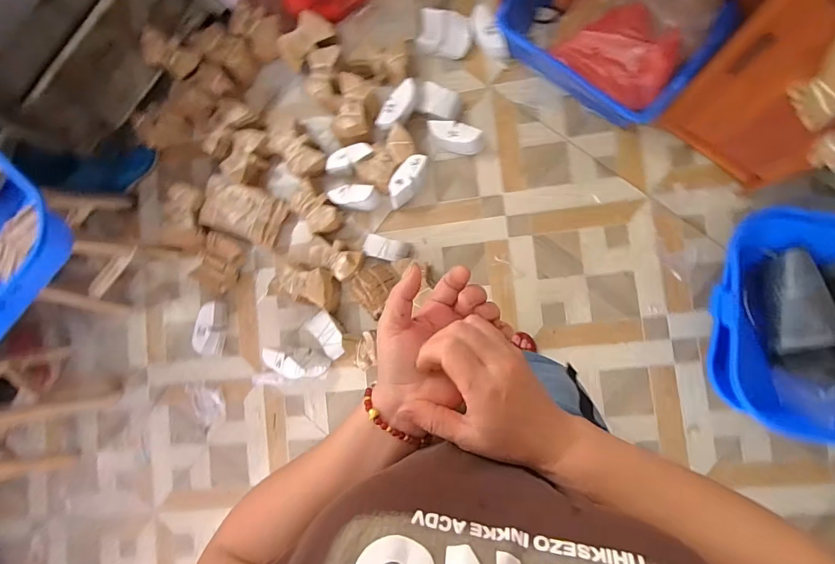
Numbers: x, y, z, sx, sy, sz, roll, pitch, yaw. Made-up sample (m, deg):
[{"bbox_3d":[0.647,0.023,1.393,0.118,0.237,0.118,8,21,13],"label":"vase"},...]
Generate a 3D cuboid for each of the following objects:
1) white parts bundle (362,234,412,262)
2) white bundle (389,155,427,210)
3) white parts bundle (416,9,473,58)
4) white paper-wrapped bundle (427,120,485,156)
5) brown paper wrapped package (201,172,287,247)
[{"bbox_3d":[-0.092,-0.106,1.337,0.150,0.034,0.072,8,88,-11],"label":"white parts bundle"},{"bbox_3d":[-0.038,-0.305,1.303,0.073,0.063,0.192,39,123,9],"label":"white bundle"},{"bbox_3d":[0.082,-0.783,1.345,0.173,0.092,0.110,13,89,10],"label":"white parts bundle"},{"bbox_3d":[0.120,-0.451,1.316,0.173,0.090,0.090,4,87,9],"label":"white paper-wrapped bundle"},{"bbox_3d":[-0.593,-0.235,1.426,0.294,0.072,0.178,22,89,9],"label":"brown paper wrapped package"}]

